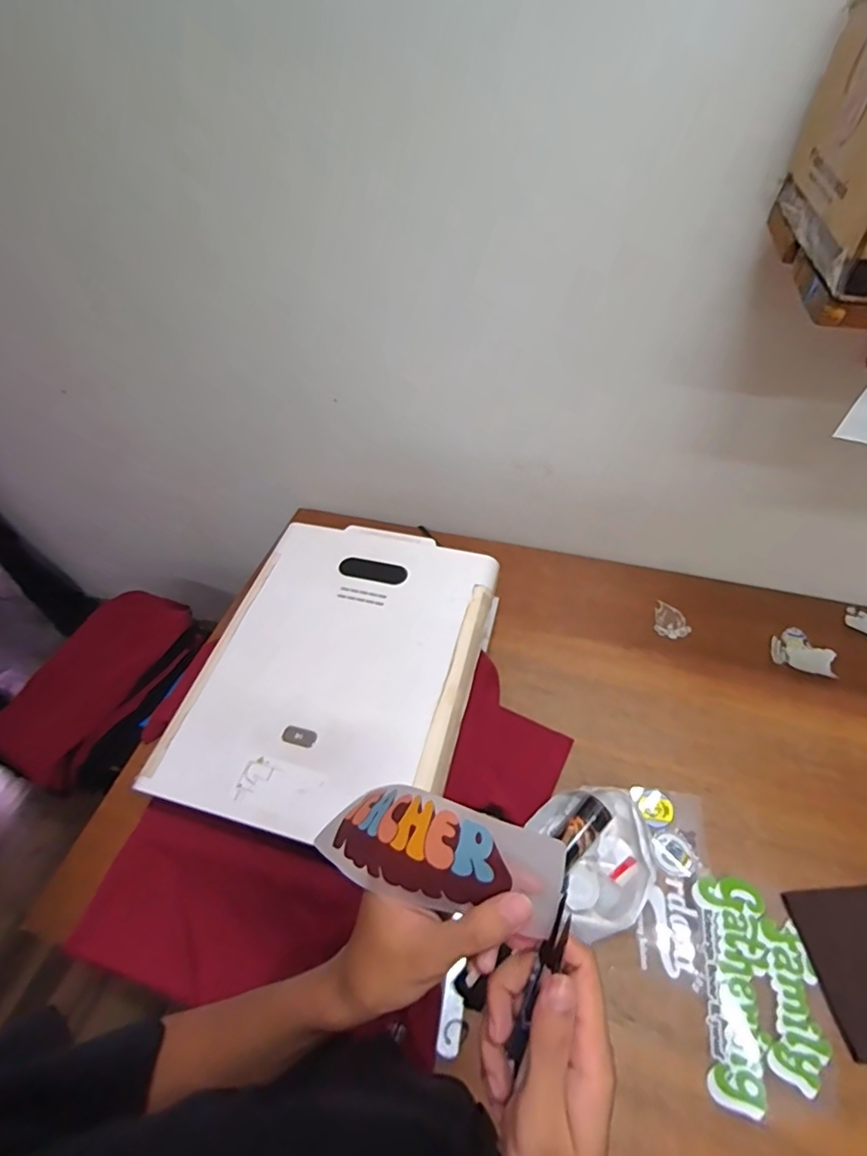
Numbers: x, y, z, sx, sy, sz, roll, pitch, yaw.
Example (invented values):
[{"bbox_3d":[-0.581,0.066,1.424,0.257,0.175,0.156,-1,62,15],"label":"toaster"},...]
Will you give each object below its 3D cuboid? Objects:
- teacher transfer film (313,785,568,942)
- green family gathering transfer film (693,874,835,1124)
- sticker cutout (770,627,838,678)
[{"bbox_3d":[-0.002,0.157,0.295,0.150,0.039,0.053,-3,47,26],"label":"teacher transfer film"},{"bbox_3d":[0.412,0.519,0.640,0.134,0.011,0.235,9,51,11],"label":"green family gathering transfer film"},{"bbox_3d":[0.676,0.133,0.936,0.102,0.017,0.083,15,53,18],"label":"sticker cutout"}]

